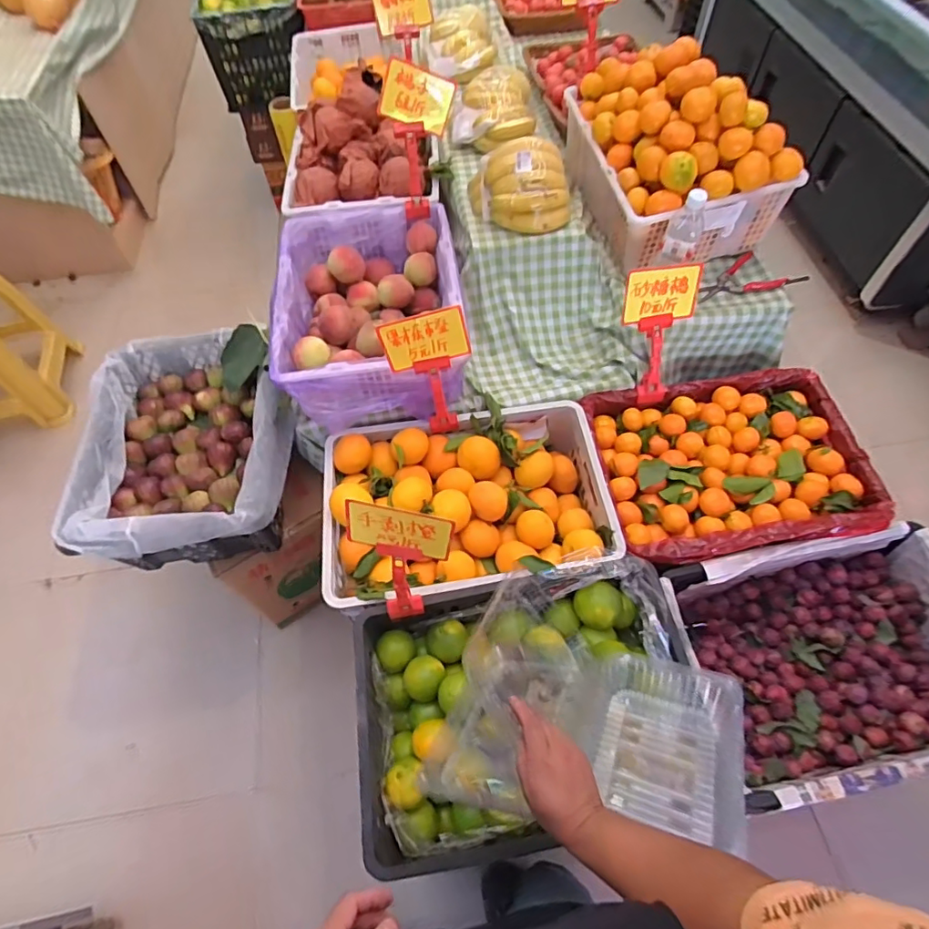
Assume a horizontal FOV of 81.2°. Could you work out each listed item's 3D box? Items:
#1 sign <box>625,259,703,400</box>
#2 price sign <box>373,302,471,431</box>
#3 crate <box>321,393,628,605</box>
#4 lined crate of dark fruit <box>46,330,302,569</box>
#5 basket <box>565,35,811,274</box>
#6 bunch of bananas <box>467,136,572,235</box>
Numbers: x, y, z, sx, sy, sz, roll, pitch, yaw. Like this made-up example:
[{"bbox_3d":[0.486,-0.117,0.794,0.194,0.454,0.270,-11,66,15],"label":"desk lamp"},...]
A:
[{"bbox_3d":[0.382,-0.253,1.034,0.143,0.265,0.030,-24,37,-4],"label":"sign"},{"bbox_3d":[-0.061,-0.153,0.945,0.138,0.248,0.051,-6,59,-2],"label":"price sign"},{"bbox_3d":[0.004,0.058,0.969,0.503,0.165,0.356,-7,59,-2],"label":"crate"},{"bbox_3d":[-0.523,-0.031,1.090,0.384,0.181,0.473,-8,59,-3],"label":"lined crate of dark fruit"},{"bbox_3d":[0.420,-0.640,1.090,0.312,0.292,0.415,-13,59,-6],"label":"basket"},{"bbox_3d":[0.113,-0.544,1.067,0.183,0.147,0.151,-8,59,-3],"label":"bunch of bananas"}]

